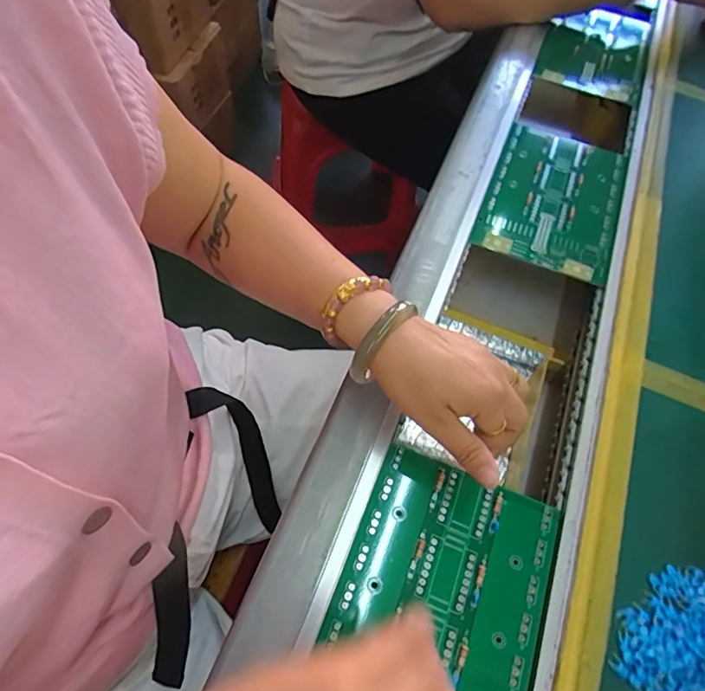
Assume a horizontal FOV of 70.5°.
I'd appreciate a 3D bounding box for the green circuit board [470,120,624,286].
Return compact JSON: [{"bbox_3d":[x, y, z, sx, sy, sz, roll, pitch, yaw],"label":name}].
[{"bbox_3d":[0.194,-0.144,0.485,0.117,0.015,0.173,20,61,9],"label":"green circuit board"}]

